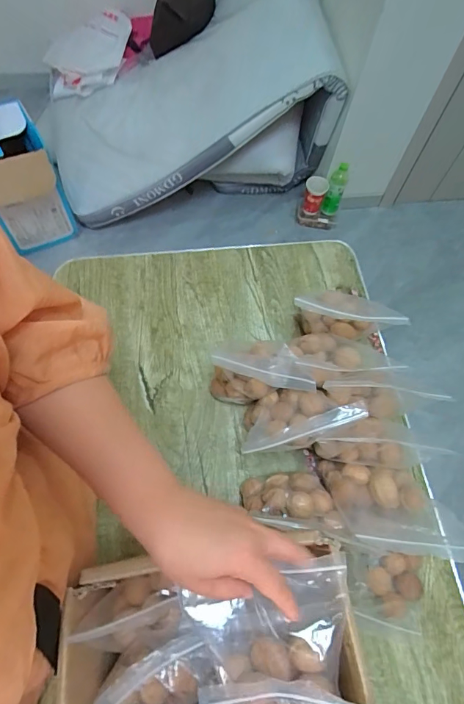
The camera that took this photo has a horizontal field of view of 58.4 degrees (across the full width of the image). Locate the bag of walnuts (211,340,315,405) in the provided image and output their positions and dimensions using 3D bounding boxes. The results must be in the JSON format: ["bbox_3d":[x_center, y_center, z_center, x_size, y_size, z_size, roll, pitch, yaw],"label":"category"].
[{"bbox_3d":[0.039,0.032,0.578,0.132,0.140,0.064,1,66,-3],"label":"bag of walnuts"}]

